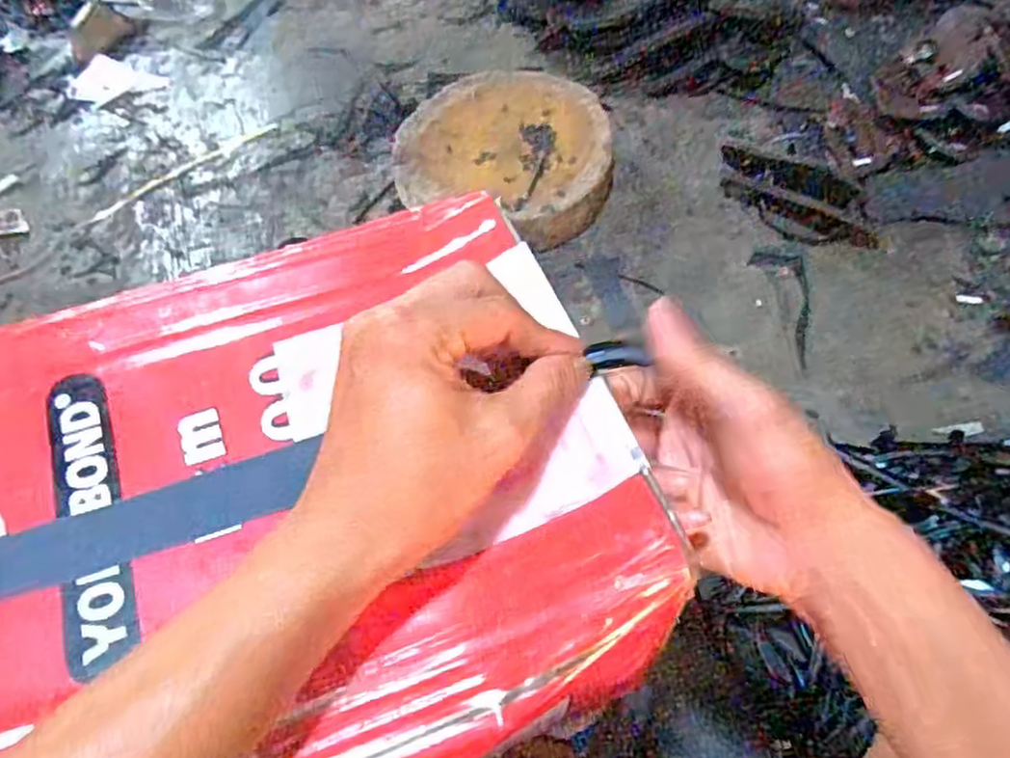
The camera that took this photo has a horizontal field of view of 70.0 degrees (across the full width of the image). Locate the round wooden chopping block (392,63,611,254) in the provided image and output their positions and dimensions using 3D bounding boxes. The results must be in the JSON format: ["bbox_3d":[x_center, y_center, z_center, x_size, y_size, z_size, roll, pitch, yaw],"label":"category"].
[{"bbox_3d":[-0.006,-0.369,1.187,0.347,0.089,0.404,-2,51,-1],"label":"round wooden chopping block"}]

